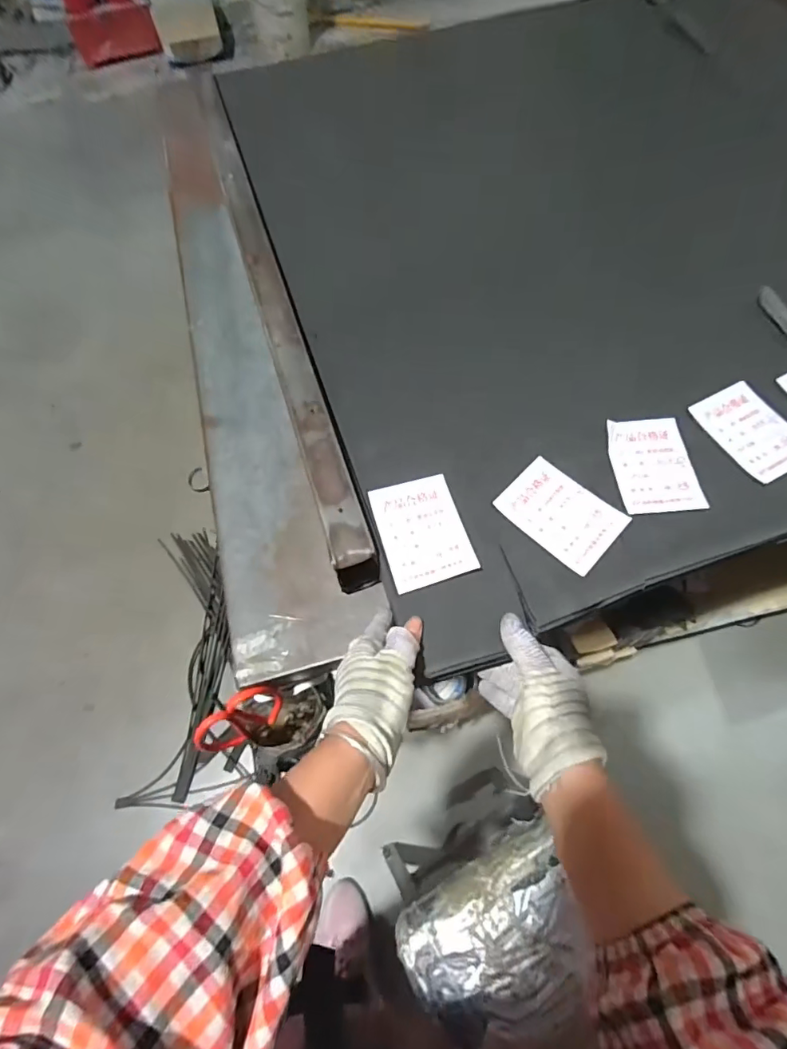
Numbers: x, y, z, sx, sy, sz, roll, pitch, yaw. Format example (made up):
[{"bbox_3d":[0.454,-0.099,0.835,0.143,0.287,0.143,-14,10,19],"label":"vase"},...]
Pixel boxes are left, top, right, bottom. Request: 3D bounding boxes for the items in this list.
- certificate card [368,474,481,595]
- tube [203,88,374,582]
[{"bbox_3d":[0.027,0.005,0.467,0.075,0.005,0.105,-17,66,-3],"label":"certificate card"},{"bbox_3d":[-0.146,-0.276,0.598,0.053,0.044,0.743,-17,65,-7],"label":"tube"}]

